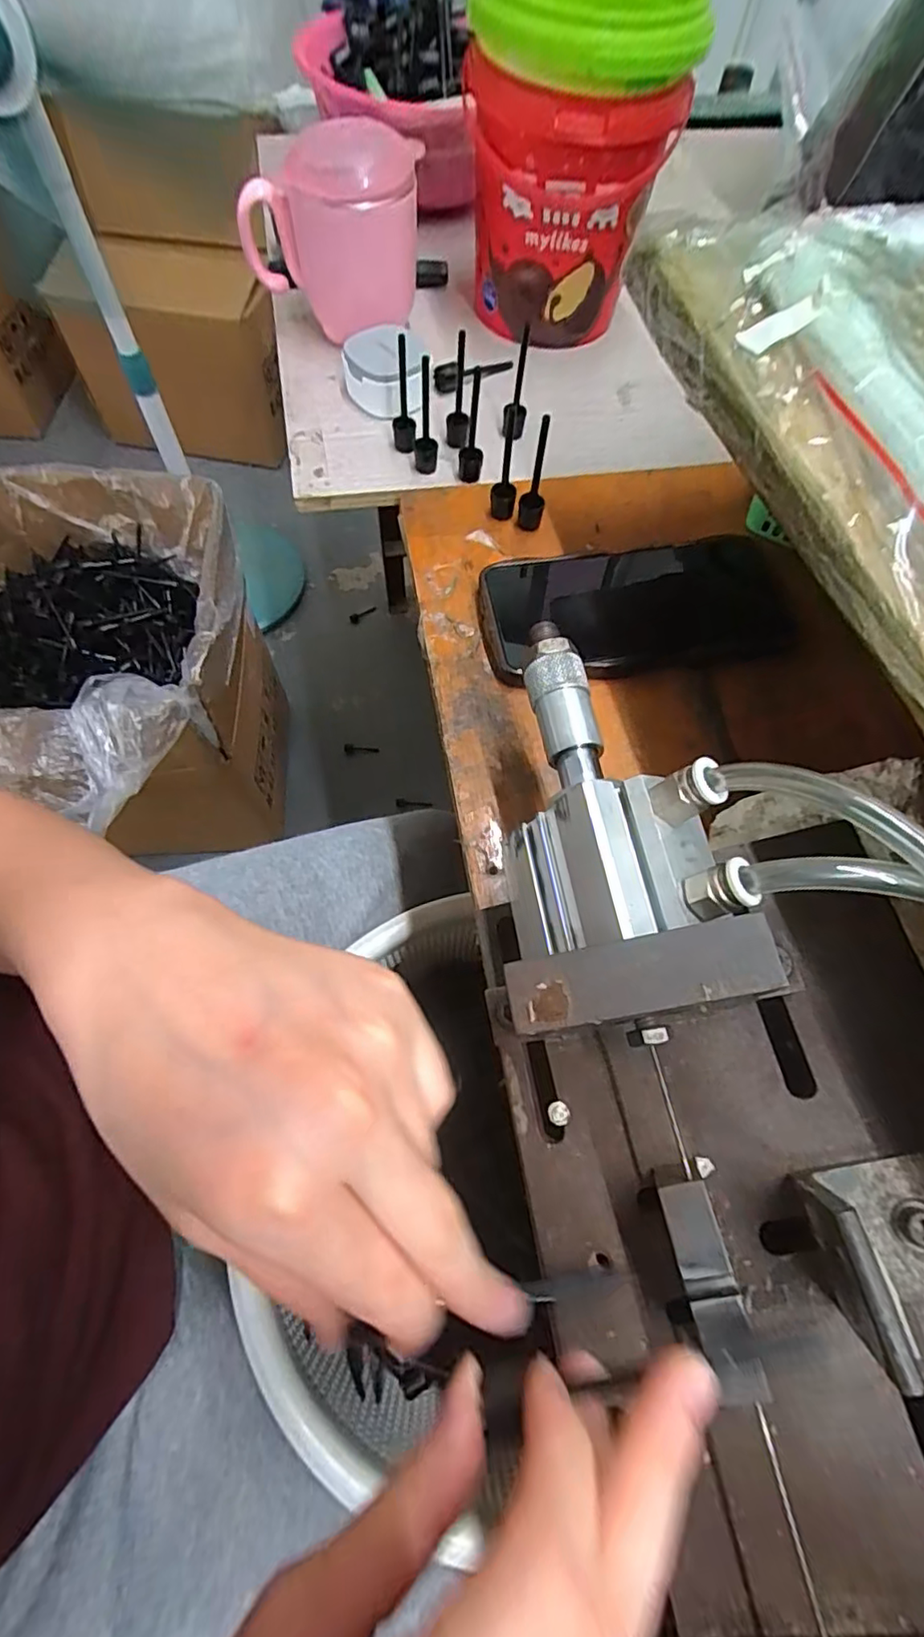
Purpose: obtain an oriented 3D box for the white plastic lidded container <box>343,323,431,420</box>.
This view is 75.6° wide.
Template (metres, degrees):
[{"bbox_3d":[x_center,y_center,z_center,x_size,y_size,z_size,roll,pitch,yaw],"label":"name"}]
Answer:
[{"bbox_3d":[-0.050,-0.304,0.398,0.055,0.034,0.058,-6,67,-5],"label":"white plastic lidded container"}]

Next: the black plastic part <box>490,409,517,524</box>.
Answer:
[{"bbox_3d":[0.026,-0.198,0.337,0.015,0.058,0.011,4,66,-1],"label":"black plastic part"}]

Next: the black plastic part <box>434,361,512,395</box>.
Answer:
[{"bbox_3d":[0.010,-0.314,0.419,0.059,0.016,0.014,-23,69,-12],"label":"black plastic part"}]

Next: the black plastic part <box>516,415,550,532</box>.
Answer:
[{"bbox_3d":[0.042,-0.191,0.333,0.015,0.062,0.011,8,66,1],"label":"black plastic part"}]

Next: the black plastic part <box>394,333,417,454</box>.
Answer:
[{"bbox_3d":[-0.036,-0.258,0.364,0.014,0.068,0.019,-1,66,-3],"label":"black plastic part"}]

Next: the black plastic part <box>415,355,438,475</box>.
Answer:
[{"bbox_3d":[-0.022,-0.241,0.358,0.014,0.064,0.012,-1,66,-3],"label":"black plastic part"}]

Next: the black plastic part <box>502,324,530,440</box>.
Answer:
[{"bbox_3d":[0.036,-0.272,0.377,0.014,0.061,0.020,8,66,1],"label":"black plastic part"}]

